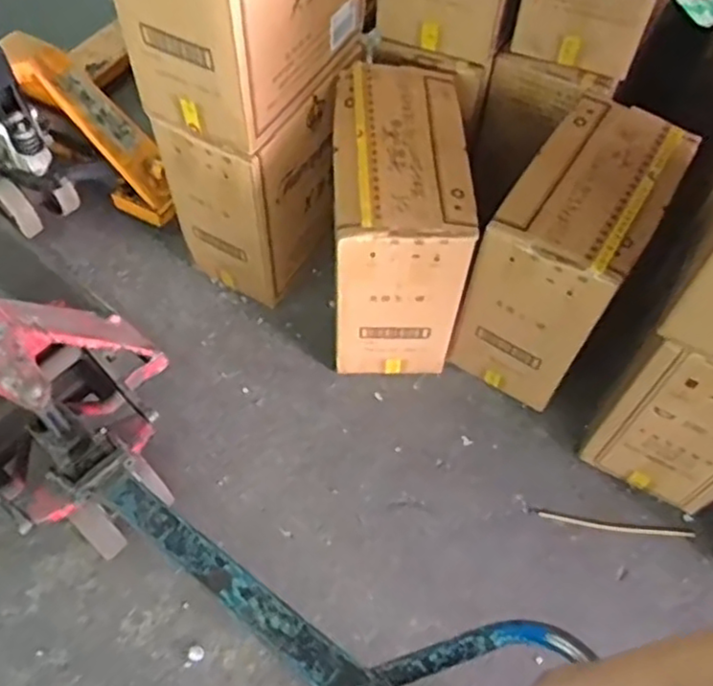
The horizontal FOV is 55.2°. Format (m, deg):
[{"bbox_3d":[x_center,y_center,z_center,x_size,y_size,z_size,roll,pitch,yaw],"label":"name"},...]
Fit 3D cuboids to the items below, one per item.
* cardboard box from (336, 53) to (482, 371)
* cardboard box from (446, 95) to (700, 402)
[{"bbox_3d":[0.086,-0.252,1.540,0.279,0.524,0.472,1,58,-1],"label":"cardboard box"},{"bbox_3d":[0.466,-0.185,1.490,0.261,0.470,0.479,31,62,16],"label":"cardboard box"}]

